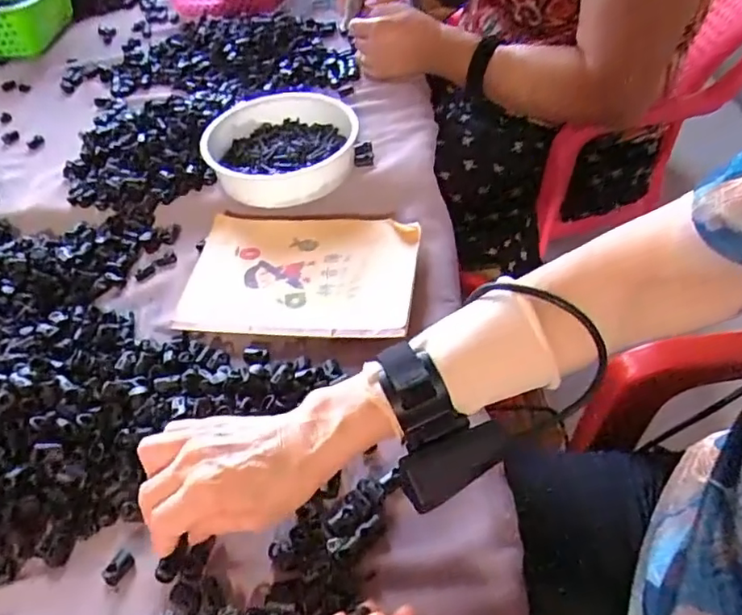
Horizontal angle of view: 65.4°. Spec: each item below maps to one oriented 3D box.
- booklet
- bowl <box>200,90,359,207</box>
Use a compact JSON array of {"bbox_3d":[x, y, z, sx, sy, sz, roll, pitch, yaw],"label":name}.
[{"bbox_3d":[-0.064,-0.034,0.535,0.206,0.013,0.144,4,48,8],"label":"booklet"},{"bbox_3d":[-0.096,-0.173,0.630,0.158,0.044,0.159,-2,47,3],"label":"bowl"}]

